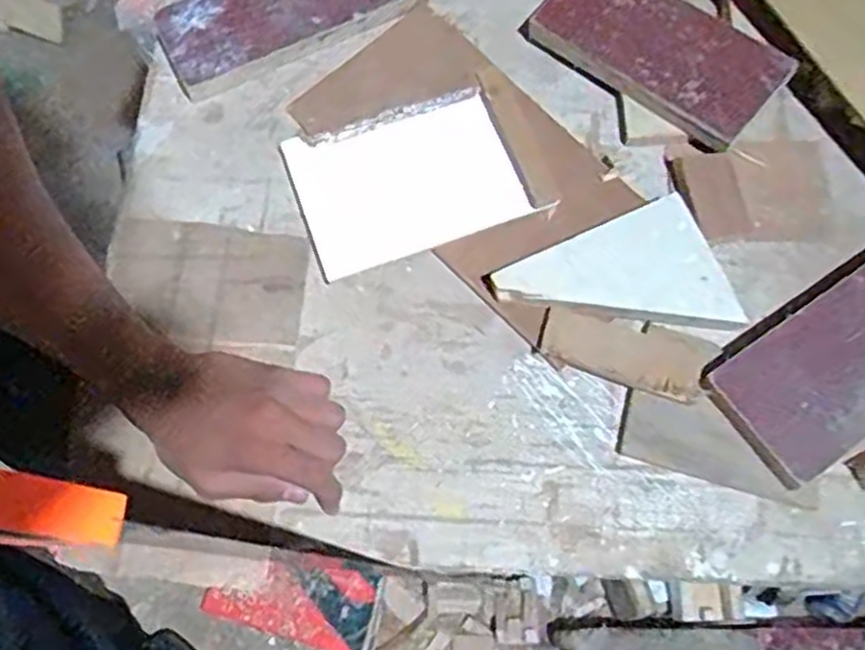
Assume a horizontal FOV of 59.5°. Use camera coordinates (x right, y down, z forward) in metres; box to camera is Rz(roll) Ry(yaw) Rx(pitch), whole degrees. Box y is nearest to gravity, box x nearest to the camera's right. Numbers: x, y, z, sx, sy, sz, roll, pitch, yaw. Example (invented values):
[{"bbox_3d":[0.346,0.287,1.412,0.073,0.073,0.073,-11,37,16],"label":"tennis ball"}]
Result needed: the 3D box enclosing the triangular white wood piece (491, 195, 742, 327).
[{"bbox_3d":[0.135,-0.051,0.554,0.169,0.018,0.092,6,68,4],"label":"triangular white wood piece"}]

